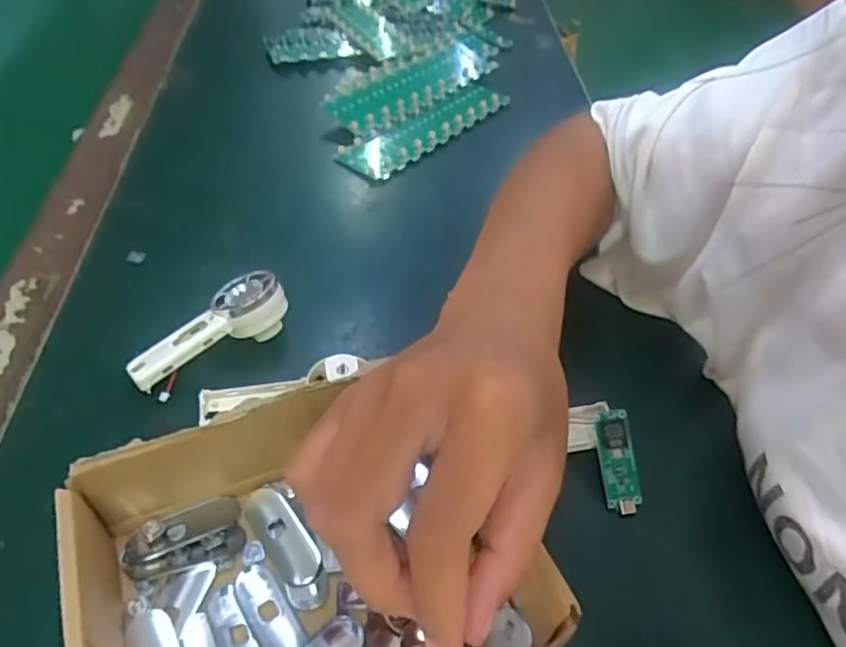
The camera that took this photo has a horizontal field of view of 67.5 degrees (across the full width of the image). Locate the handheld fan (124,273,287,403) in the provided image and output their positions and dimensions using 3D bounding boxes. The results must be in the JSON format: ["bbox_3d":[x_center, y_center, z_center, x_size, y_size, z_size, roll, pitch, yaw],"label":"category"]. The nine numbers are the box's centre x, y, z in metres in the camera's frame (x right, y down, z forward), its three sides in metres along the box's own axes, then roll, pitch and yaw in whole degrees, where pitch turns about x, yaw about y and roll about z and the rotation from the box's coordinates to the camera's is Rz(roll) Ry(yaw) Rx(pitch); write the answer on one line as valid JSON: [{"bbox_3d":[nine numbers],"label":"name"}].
[{"bbox_3d":[-0.121,0.005,0.356,0.088,0.036,0.037,-29,57,-29],"label":"handheld fan"}]

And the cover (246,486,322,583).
[{"bbox_3d":[-0.066,0.097,0.293,0.020,0.004,0.051,-28,56,-29],"label":"cover"}]

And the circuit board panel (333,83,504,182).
[{"bbox_3d":[0.007,-0.172,0.554,0.050,0.015,0.185,36,53,24],"label":"circuit board panel"}]

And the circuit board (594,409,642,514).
[{"bbox_3d":[0.100,0.071,0.327,0.018,0.004,0.050,-3,77,-10],"label":"circuit board"}]

